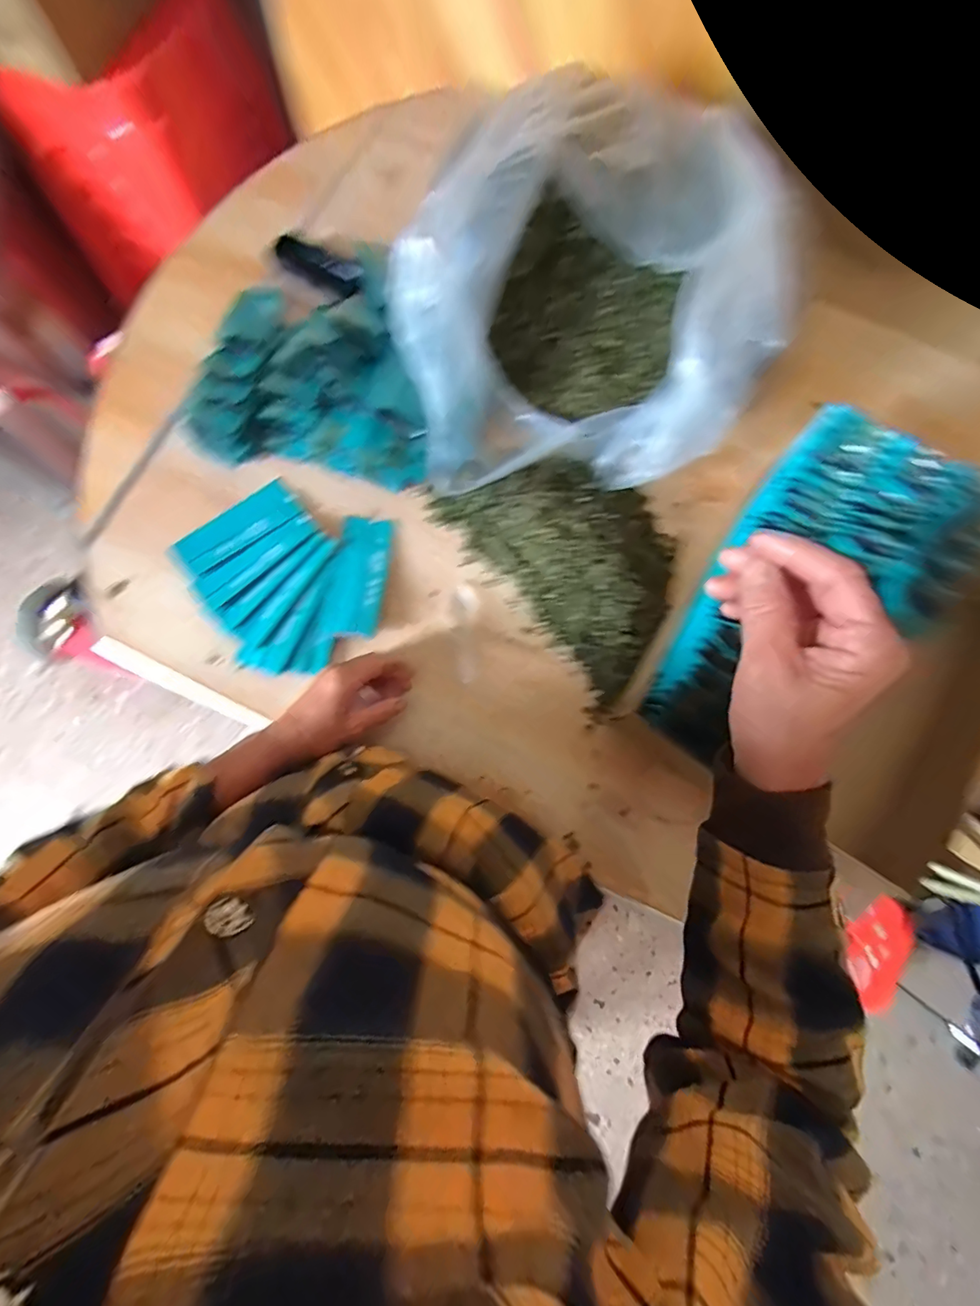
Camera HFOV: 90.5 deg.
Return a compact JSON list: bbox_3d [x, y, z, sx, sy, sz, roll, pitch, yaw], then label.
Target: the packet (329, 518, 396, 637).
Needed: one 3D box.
[{"bbox_3d":[-0.133,-0.081,0.504,0.050,0.013,0.127,6,79,0],"label":"packet"}]

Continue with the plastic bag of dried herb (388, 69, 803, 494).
[{"bbox_3d":[0.092,-0.357,0.491,0.344,0.161,0.368,2,79,-1],"label":"plastic bag of dried herb"}]

